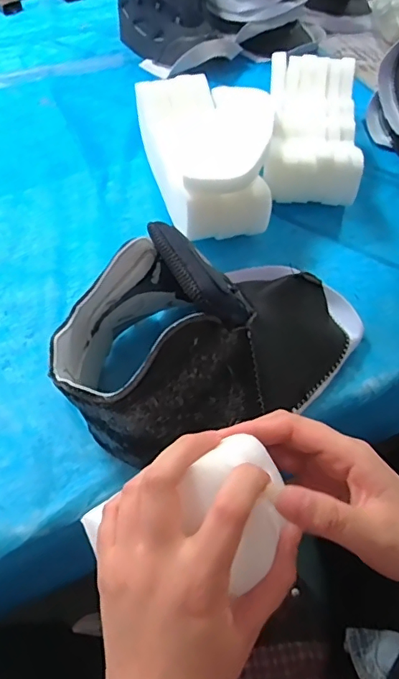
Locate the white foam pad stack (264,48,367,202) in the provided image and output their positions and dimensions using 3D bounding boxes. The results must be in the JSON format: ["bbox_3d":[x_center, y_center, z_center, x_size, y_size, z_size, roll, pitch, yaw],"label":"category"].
[{"bbox_3d":[0.143,-0.269,0.663,0.105,0.089,0.240,6,52,4],"label":"white foam pad stack"}]

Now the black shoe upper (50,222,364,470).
[{"bbox_3d":[0.021,-0.020,0.426,0.272,0.157,0.144,-28,57,-20],"label":"black shoe upper"}]

